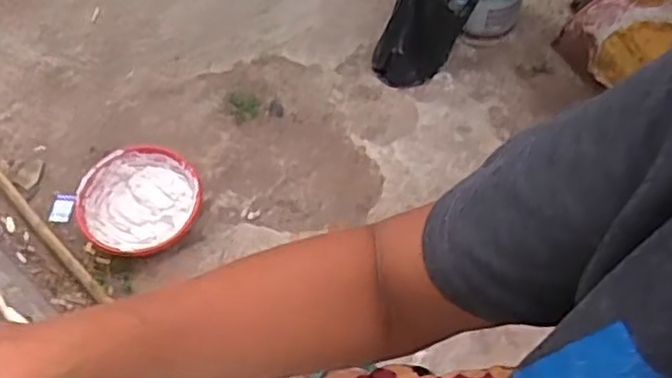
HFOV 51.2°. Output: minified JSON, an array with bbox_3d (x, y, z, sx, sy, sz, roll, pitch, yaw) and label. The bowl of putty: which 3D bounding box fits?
[{"bbox_3d":[-0.424,0.035,1.537,0.263,0.079,0.244,-1,64,1],"label":"bowl of putty"}]

